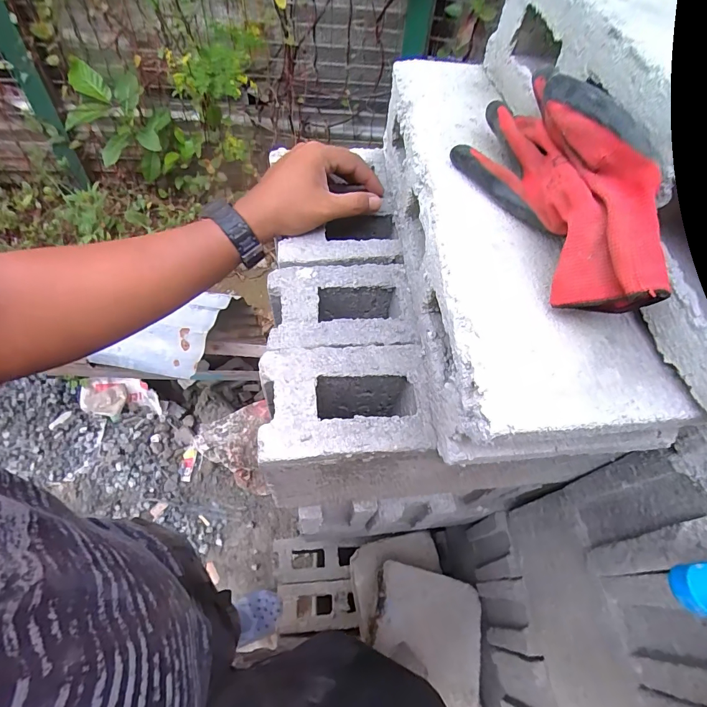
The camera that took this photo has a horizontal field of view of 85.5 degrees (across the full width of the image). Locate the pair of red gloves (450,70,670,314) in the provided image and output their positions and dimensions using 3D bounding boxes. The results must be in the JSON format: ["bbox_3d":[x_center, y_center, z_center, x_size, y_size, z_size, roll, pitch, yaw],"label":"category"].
[{"bbox_3d":[0.135,-0.114,0.249,0.060,0.075,0.202,-12,60,-12],"label":"pair of red gloves"}]

